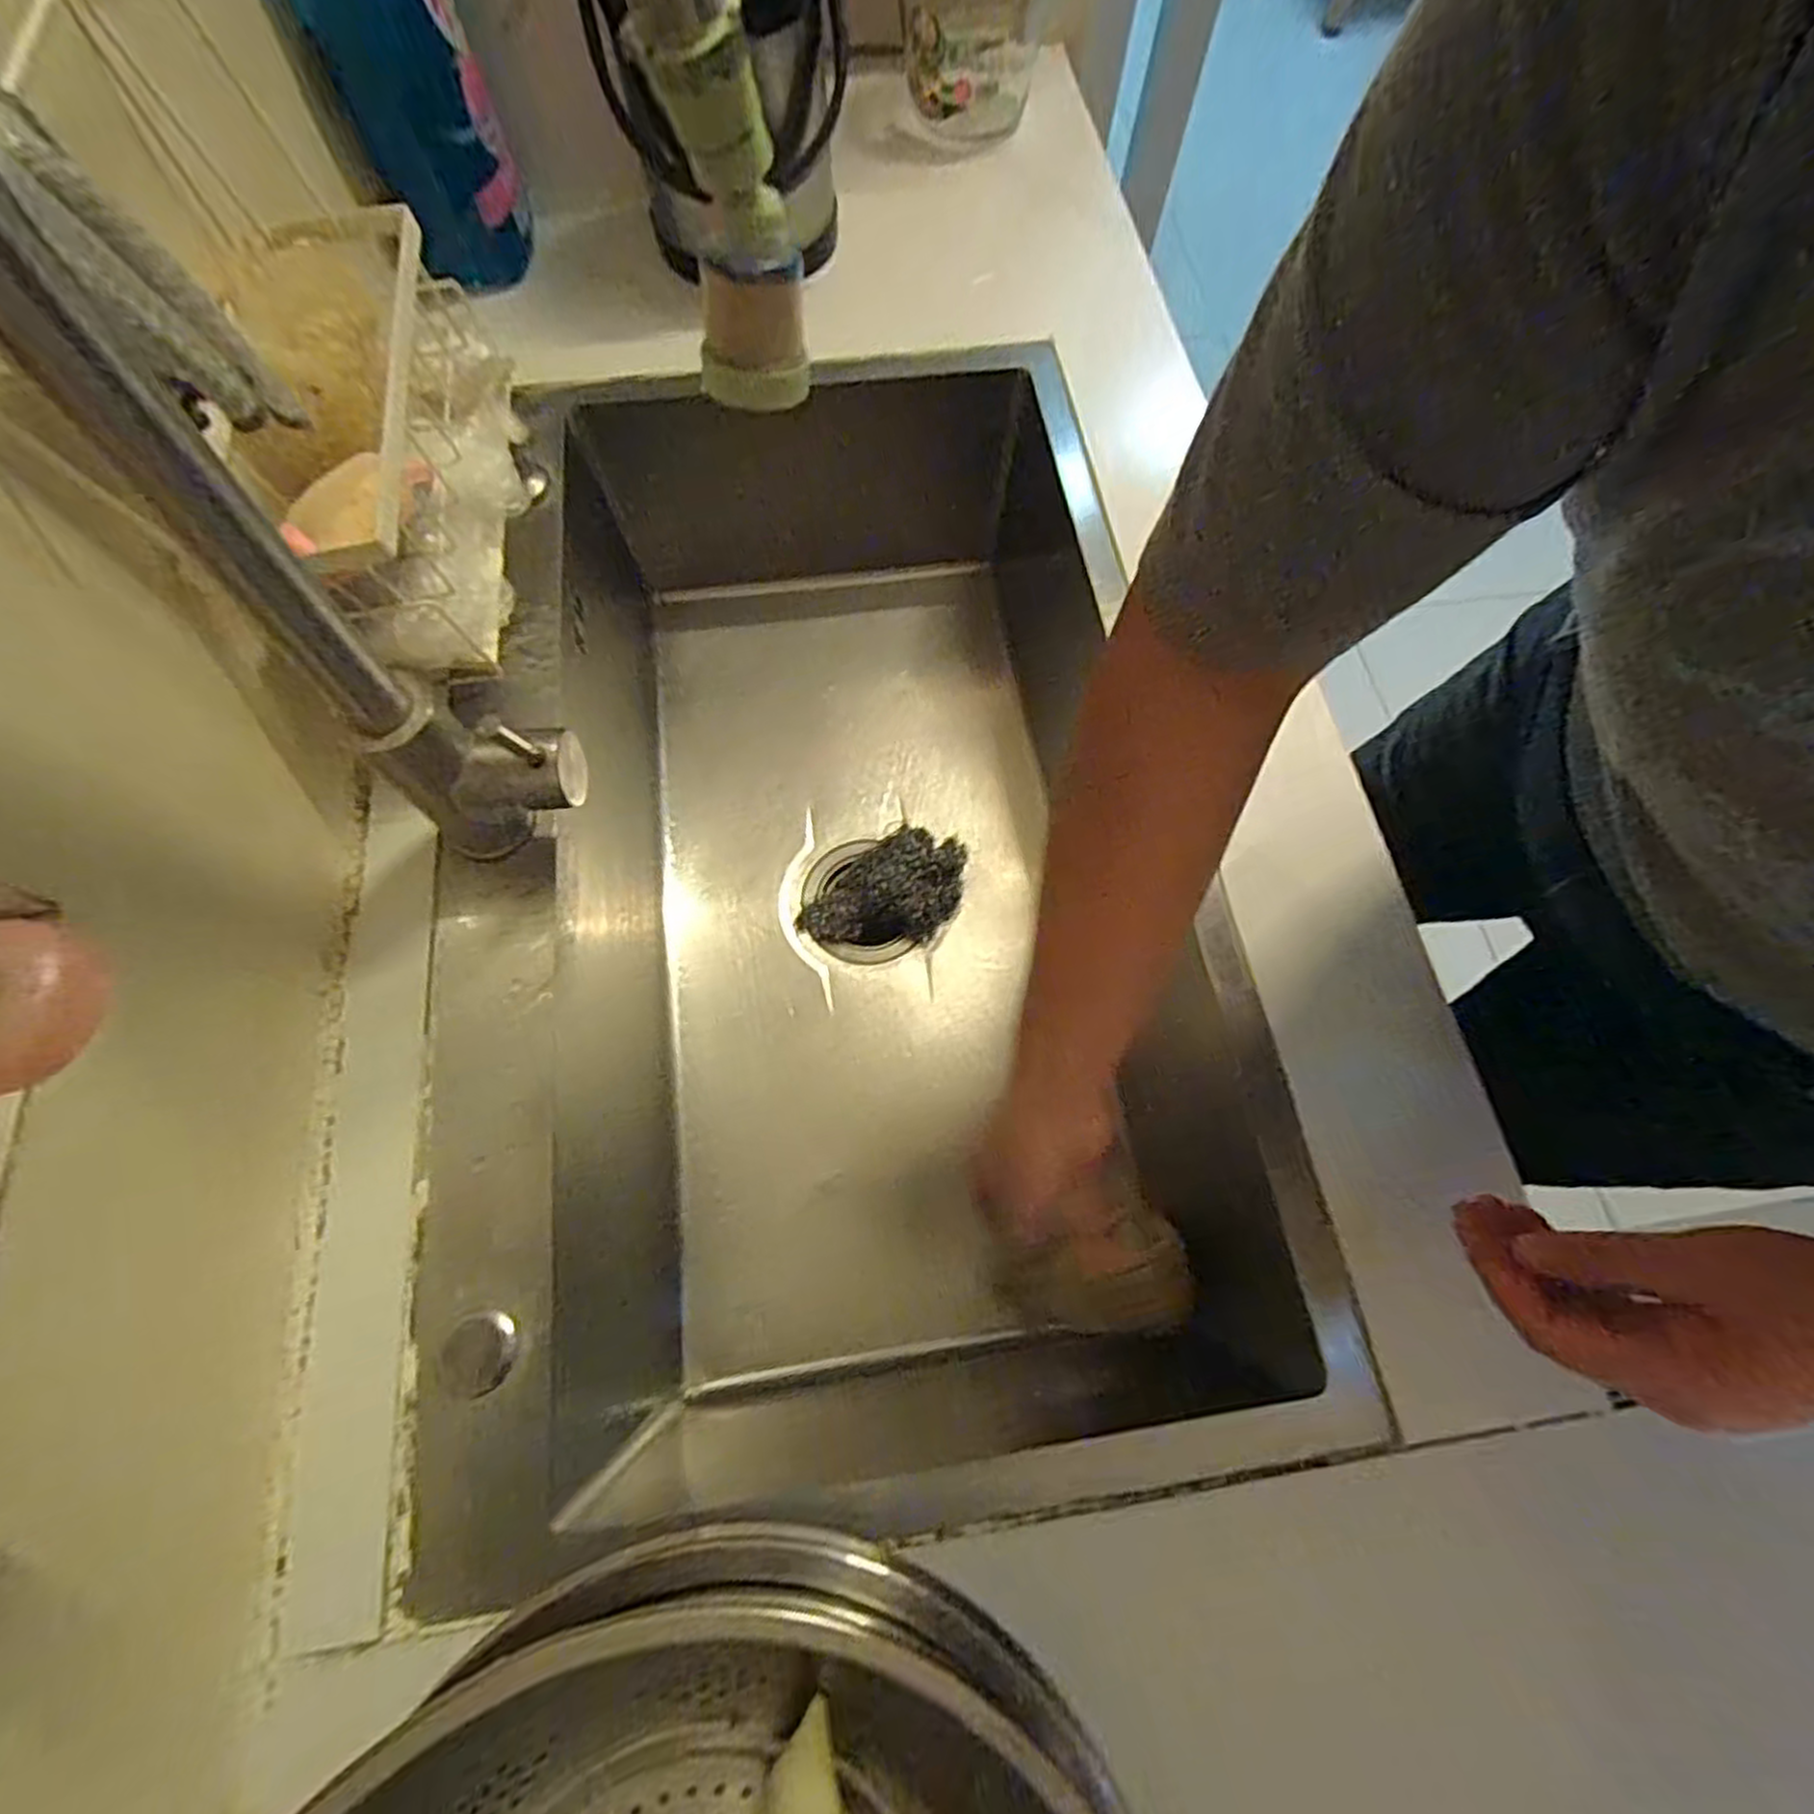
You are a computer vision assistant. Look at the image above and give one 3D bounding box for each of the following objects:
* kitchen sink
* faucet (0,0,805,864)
[{"bbox_3d":[-0.051,-0.028,0.572,0.469,0.229,0.746,-4,69,-3],"label":"kitchen sink"},{"bbox_3d":[-0.143,-0.162,0.273,0.227,0.355,0.049,-30,73,-12],"label":"faucet"}]

